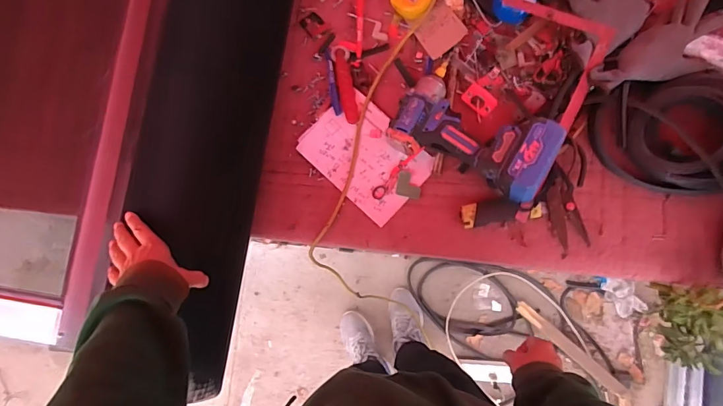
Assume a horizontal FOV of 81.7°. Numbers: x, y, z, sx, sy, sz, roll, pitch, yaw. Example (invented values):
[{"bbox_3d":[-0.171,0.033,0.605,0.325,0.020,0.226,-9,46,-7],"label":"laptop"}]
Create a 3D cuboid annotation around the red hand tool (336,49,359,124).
[{"bbox_3d":[-0.026,-0.208,0.738,0.027,0.010,0.139,-9,81,2],"label":"red hand tool"}]

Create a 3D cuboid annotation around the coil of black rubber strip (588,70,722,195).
[{"bbox_3d":[0.476,-0.103,0.620,0.219,0.083,0.176,-8,81,2],"label":"coil of black rubber strip"}]

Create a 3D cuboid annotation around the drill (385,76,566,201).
[{"bbox_3d":[0.175,-0.099,0.651,0.239,0.070,0.117,29,84,26],"label":"drill"}]

